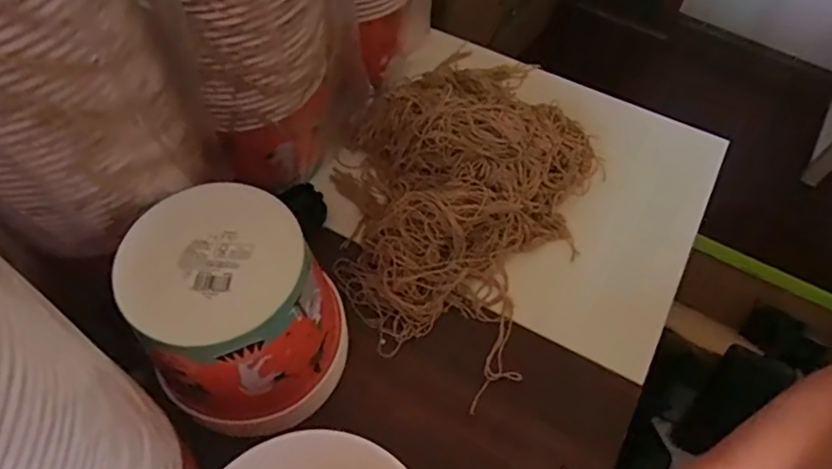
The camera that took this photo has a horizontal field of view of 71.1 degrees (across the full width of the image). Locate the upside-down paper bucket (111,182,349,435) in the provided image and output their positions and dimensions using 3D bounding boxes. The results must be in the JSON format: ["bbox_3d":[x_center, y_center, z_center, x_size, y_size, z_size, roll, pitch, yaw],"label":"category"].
[{"bbox_3d":[-0.135,0.071,0.467,0.127,0.164,0.135,1,59,-2],"label":"upside-down paper bucket"}]

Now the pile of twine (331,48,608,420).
[{"bbox_3d":[0.049,-0.073,0.610,0.250,0.082,0.377,24,60,11],"label":"pile of twine"}]

